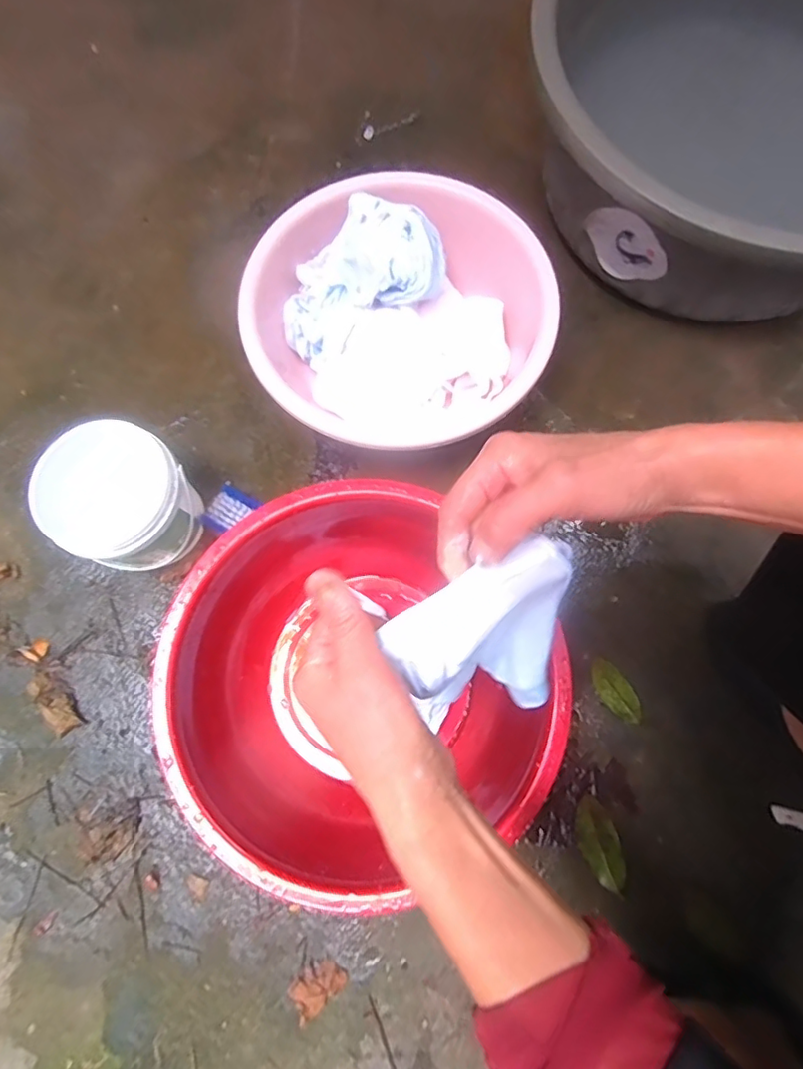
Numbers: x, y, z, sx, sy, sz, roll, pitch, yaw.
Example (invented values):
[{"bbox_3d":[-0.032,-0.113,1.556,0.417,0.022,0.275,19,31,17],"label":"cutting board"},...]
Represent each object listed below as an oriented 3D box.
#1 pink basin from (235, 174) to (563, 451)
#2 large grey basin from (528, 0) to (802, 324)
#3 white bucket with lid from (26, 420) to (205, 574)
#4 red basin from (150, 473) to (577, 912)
[{"bbox_3d":[-0.002,-0.236,0.617,0.320,0.138,0.301,0,76,0],"label":"pink basin"},{"bbox_3d":[0.377,-0.474,0.637,0.489,0.198,0.495,0,76,0],"label":"large grey basin"},{"bbox_3d":[-0.272,-0.030,0.577,0.122,0.143,0.121,0,76,0],"label":"white bucket with lid"},{"bbox_3d":[-0.047,0.139,0.533,0.322,0.107,0.342,0,76,0],"label":"red basin"}]

